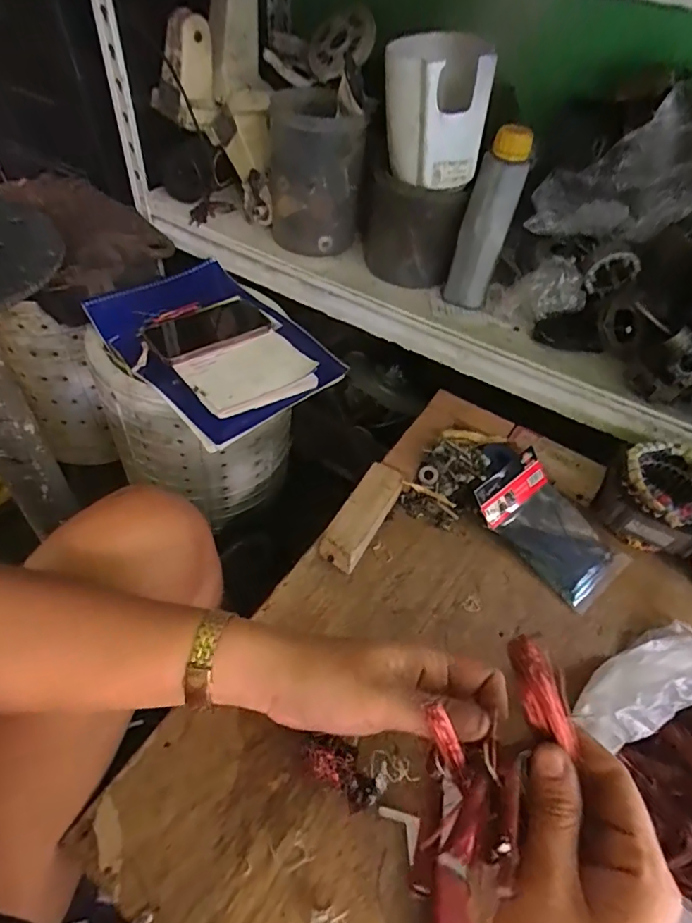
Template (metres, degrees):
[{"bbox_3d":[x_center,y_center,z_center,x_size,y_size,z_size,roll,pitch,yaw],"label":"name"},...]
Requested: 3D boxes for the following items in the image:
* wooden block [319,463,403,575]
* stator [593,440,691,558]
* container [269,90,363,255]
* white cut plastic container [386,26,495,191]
[{"bbox_3d":[0.019,0.060,0.538,0.046,0.042,0.126,27,51,17],"label":"wooden block"},{"bbox_3d":[0.344,0.041,0.557,0.115,0.076,0.102,27,51,17],"label":"stator"},{"bbox_3d":[-0.043,-0.402,0.712,0.124,0.172,0.126,0,48,-6],"label":"container"},{"bbox_3d":[0.102,-0.402,0.582,0.093,0.134,0.091,-11,50,-16],"label":"white cut plastic container"}]

